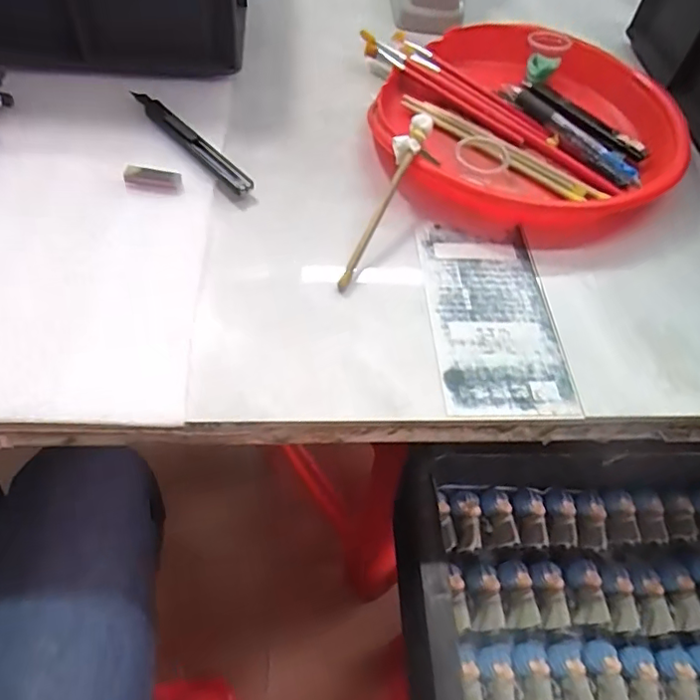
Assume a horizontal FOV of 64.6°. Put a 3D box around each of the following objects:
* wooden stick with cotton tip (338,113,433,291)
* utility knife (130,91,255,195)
[{"bbox_3d":[0.021,-0.100,0.368,0.018,0.015,0.139,21,73,10],"label":"wooden stick with cotton tip"},{"bbox_3d":[-0.118,-0.155,0.401,0.015,0.016,0.134,-33,65,-26],"label":"utility knife"}]

